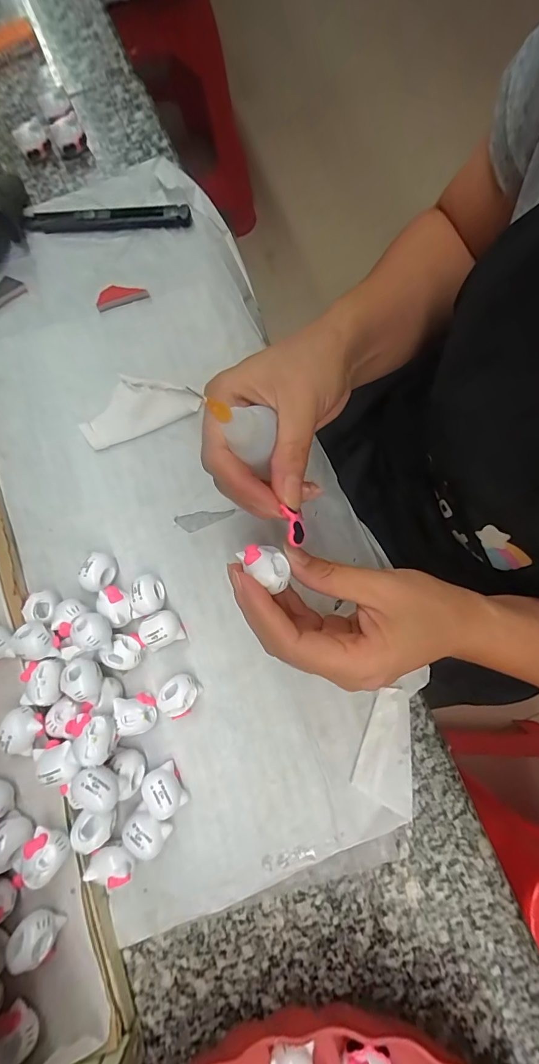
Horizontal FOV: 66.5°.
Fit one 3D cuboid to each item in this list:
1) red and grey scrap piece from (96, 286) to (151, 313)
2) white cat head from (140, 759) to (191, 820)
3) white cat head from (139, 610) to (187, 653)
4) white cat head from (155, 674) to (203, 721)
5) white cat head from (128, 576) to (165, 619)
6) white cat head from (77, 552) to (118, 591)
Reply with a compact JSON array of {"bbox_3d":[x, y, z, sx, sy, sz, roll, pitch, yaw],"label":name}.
[{"bbox_3d":[-0.112,-0.179,0.312,0.038,0.008,0.015,-23,80,-5],"label":"red and grey scrap piece"},{"bbox_3d":[-0.062,0.151,0.238,0.021,0.019,0.024,-30,81,-6],"label":"white cat head"},{"bbox_3d":[-0.067,0.061,0.256,0.024,0.019,0.021,-25,80,-5],"label":"white cat head"},{"bbox_3d":[-0.055,0.099,0.250,0.024,0.019,0.022,0,79,0],"label":"white cat head"},{"bbox_3d":[-0.076,0.040,0.260,0.020,0.018,0.025,-4,79,-1],"label":"white cat head"},{"bbox_3d":[-0.108,0.026,0.264,0.019,0.021,0.023,13,79,2],"label":"white cat head"}]

